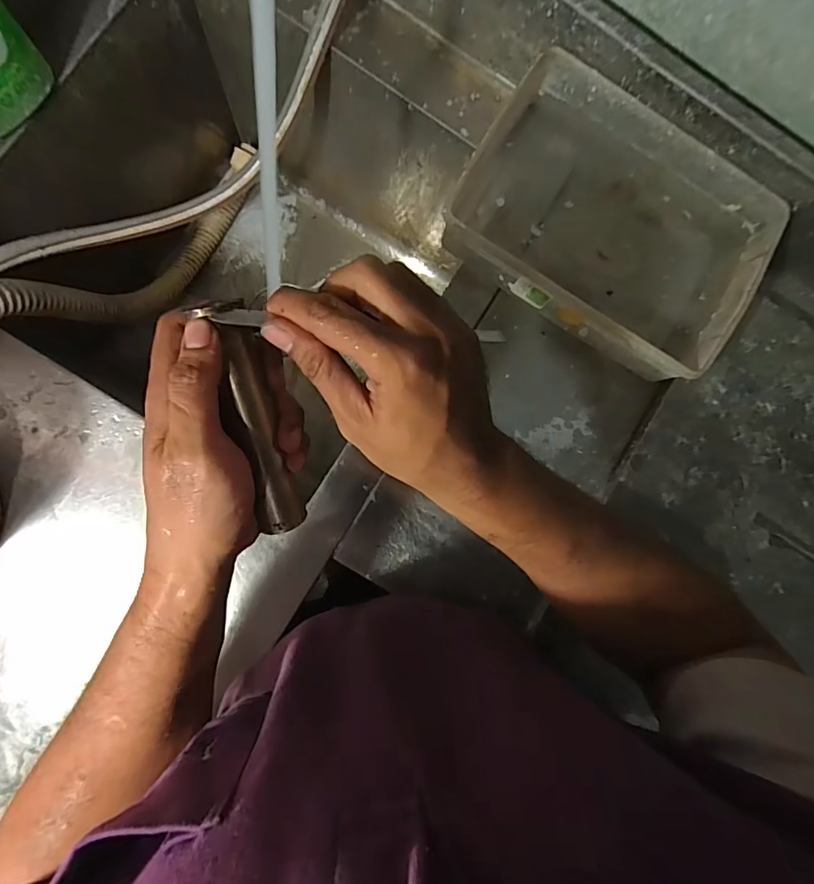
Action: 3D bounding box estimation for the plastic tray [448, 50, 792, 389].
[{"bbox_3d":[0.192,-0.205,0.447,0.274,0.057,0.194,35,85,-1],"label":"plastic tray"}]

